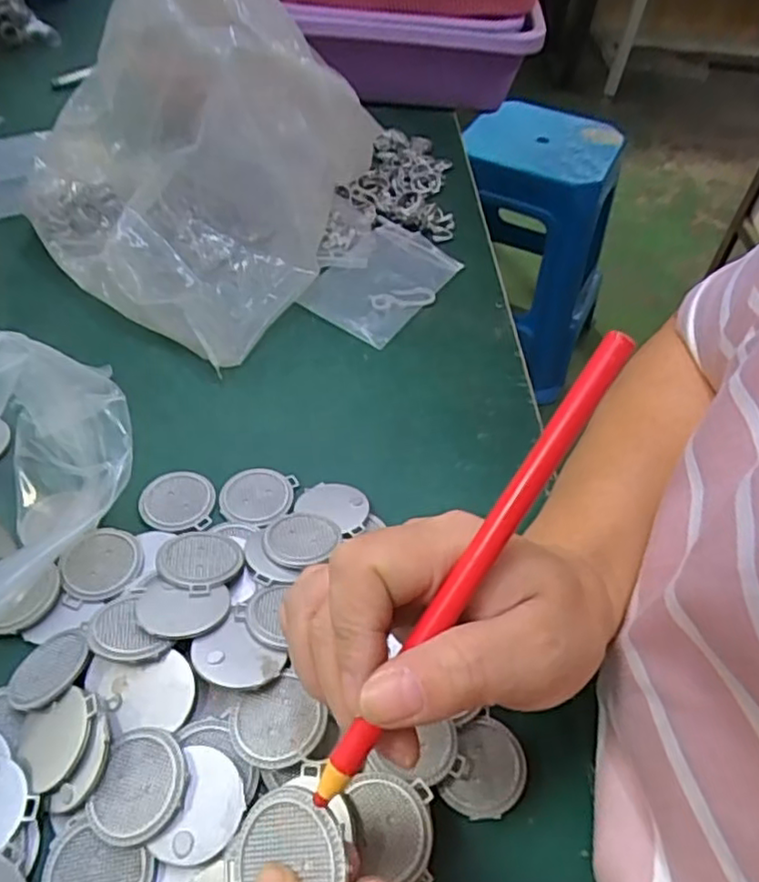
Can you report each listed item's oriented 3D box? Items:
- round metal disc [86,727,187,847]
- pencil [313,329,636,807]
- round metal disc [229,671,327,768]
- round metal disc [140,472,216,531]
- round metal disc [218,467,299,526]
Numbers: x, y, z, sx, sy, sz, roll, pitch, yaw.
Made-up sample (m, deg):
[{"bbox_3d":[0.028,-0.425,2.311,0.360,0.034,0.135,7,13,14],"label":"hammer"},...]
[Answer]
[{"bbox_3d":[-0.094,0.134,0.258,0.036,0.004,0.039,2,49,-3],"label":"round metal disc"},{"bbox_3d":[0.028,0.036,0.192,0.010,0.006,0.160,32,86,22],"label":"pencil"},{"bbox_3d":[-0.043,0.117,0.272,0.036,0.007,0.034,-2,44,2],"label":"round metal disc"},{"bbox_3d":[-0.114,0.033,0.372,0.040,0.004,0.040,2,49,-3],"label":"round metal disc"},{"bbox_3d":[-0.070,0.032,0.375,0.041,0.004,0.043,0,44,0],"label":"round metal disc"}]

